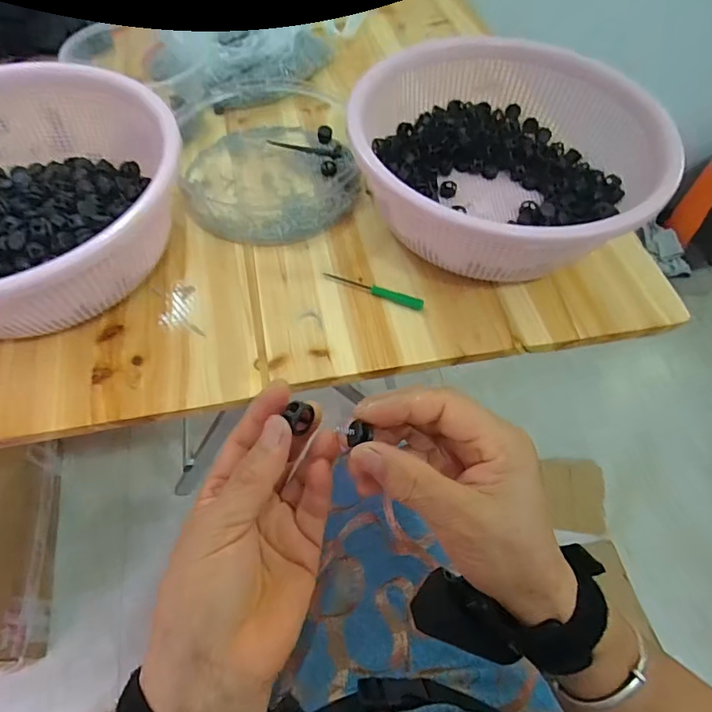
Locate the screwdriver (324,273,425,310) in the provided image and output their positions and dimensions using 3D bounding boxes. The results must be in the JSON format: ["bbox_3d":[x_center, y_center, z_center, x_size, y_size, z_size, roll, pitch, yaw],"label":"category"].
[{"bbox_3d":[0.016,-0.062,0.444,0.097,0.007,0.012,22,60,12],"label":"screwdriver"}]

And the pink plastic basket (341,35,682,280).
[{"bbox_3d":[0.128,-0.176,0.458,0.261,0.109,0.250,1,58,-1],"label":"pink plastic basket"}]

